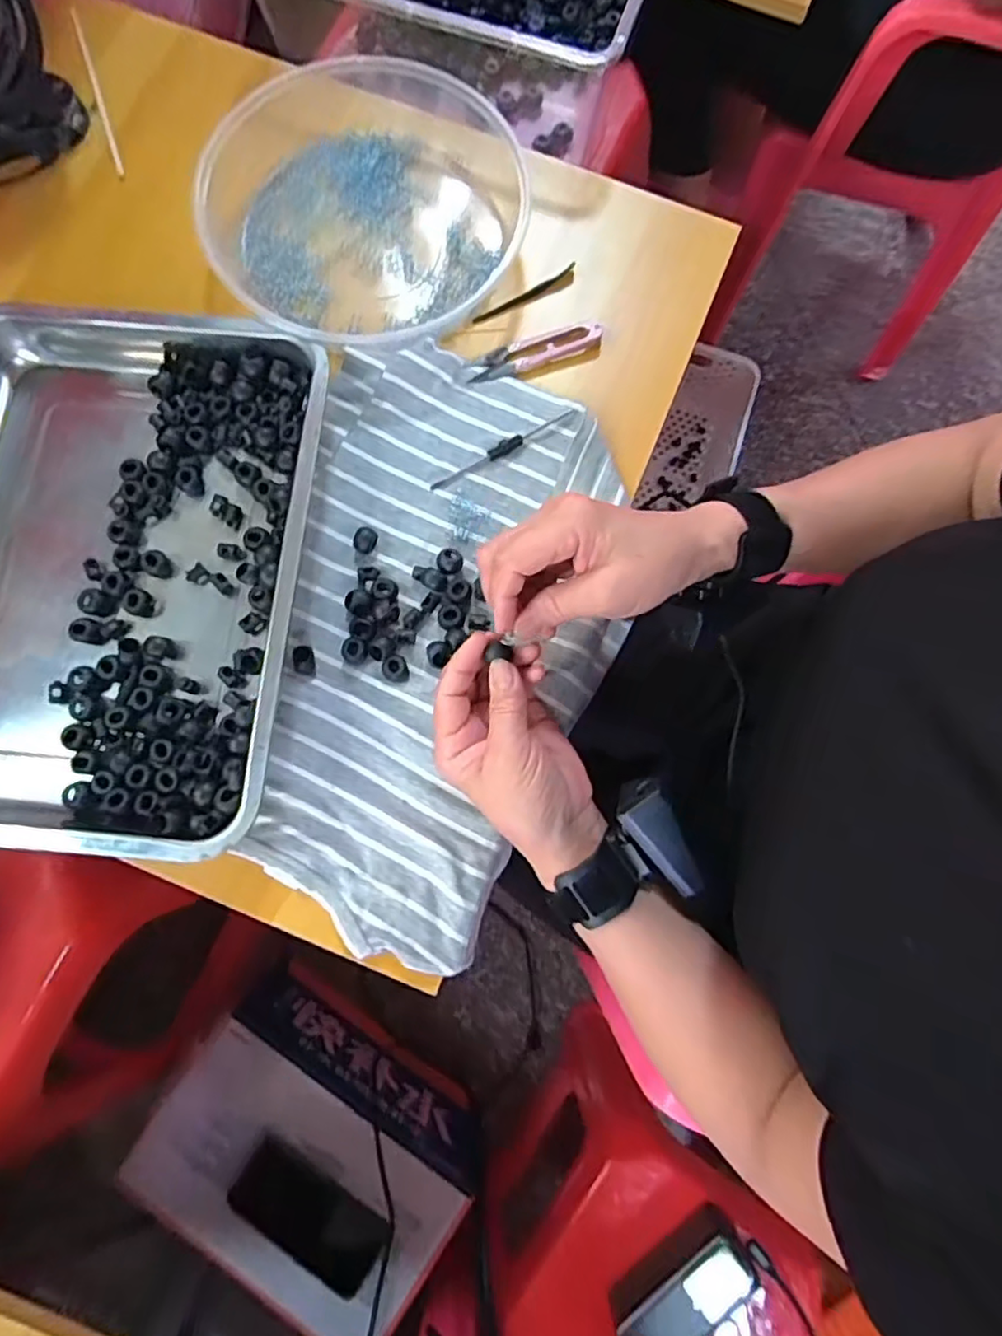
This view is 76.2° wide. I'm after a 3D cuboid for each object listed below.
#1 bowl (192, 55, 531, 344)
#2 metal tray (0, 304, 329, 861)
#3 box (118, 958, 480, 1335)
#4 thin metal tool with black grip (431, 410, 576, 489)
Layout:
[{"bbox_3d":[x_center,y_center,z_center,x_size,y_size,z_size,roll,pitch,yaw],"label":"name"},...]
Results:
[{"bbox_3d":[-0.100,-0.339,0.461,0.228,0.046,0.210,0,80,-2],"label":"bowl"},{"bbox_3d":[-0.266,-0.064,0.410,0.277,0.042,0.337,5,80,0],"label":"metal tray"},{"bbox_3d":[-0.214,0.552,0.749,0.328,0.172,0.223,40,81,5],"label":"box"},{"bbox_3d":[0.002,-0.154,0.446,0.113,0.007,0.010,-32,82,-6],"label":"thin metal tool with black grip"}]

